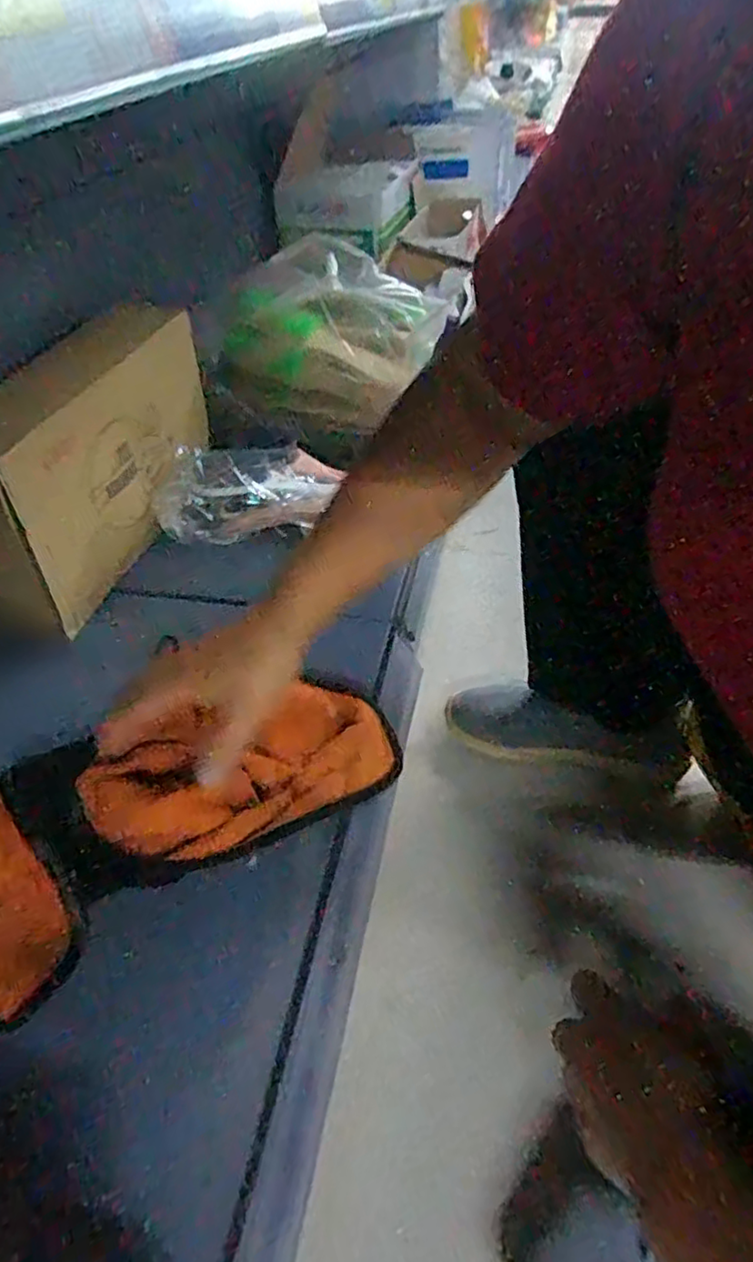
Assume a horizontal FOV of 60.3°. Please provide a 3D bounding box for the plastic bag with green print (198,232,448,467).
[{"bbox_3d":[-0.063,-0.312,0.713,0.196,0.137,0.262,24,51,24],"label":"plastic bag with green print"}]

